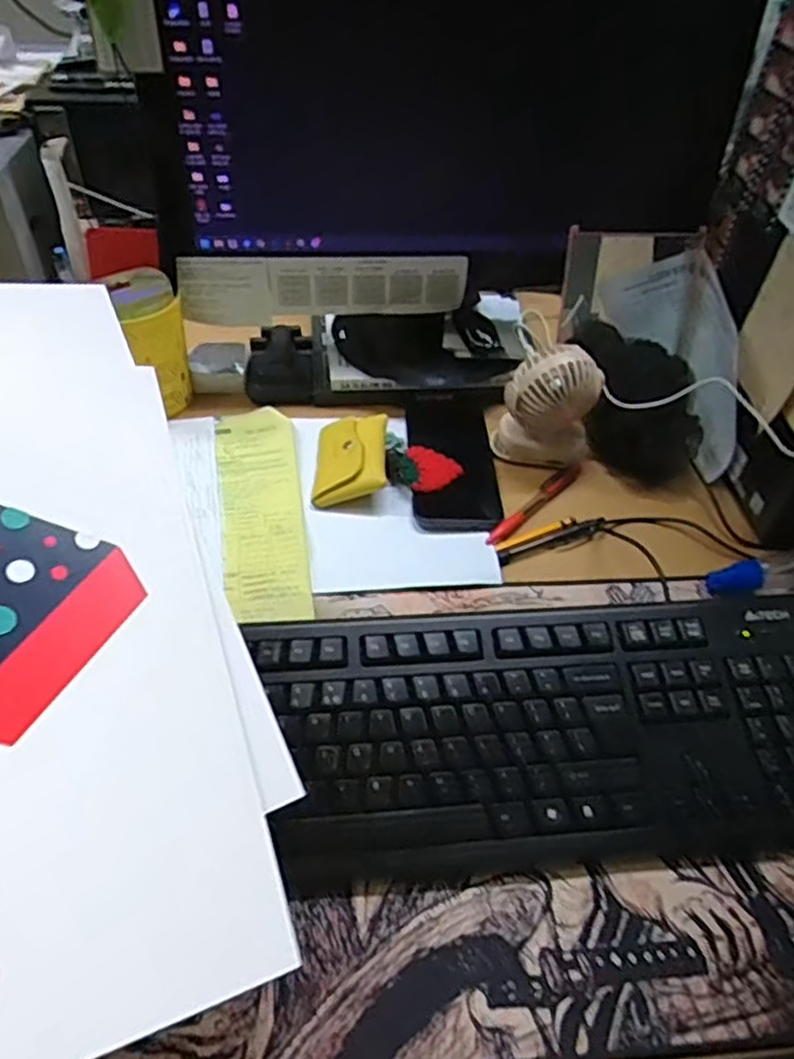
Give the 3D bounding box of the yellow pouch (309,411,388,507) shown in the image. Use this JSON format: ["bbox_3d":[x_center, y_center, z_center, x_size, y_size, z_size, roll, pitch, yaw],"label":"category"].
[{"bbox_3d":[-0.041,-0.063,0.611,0.063,0.018,0.091,-13,50,13],"label":"yellow pouch"}]

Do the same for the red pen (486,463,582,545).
[{"bbox_3d":[0.118,-0.025,0.605,0.014,0.010,0.133,36,55,28],"label":"red pen"}]

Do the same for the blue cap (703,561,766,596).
[{"bbox_3d":[0.264,0.039,0.548,0.047,0.017,0.019,-10,48,-12],"label":"blue cap"}]

